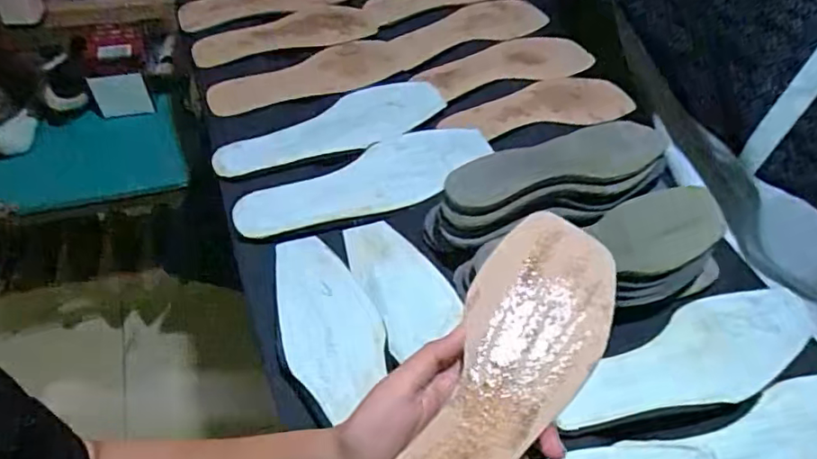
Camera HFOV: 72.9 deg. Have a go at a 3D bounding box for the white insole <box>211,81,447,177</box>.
[{"bbox_3d":[-0.079,-0.114,0.620,0.270,0.010,0.079,-22,60,-22],"label":"white insole"}]

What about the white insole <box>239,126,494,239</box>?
[{"bbox_3d":[-0.039,-0.054,0.575,0.279,0.008,0.087,-19,57,-18],"label":"white insole"}]

